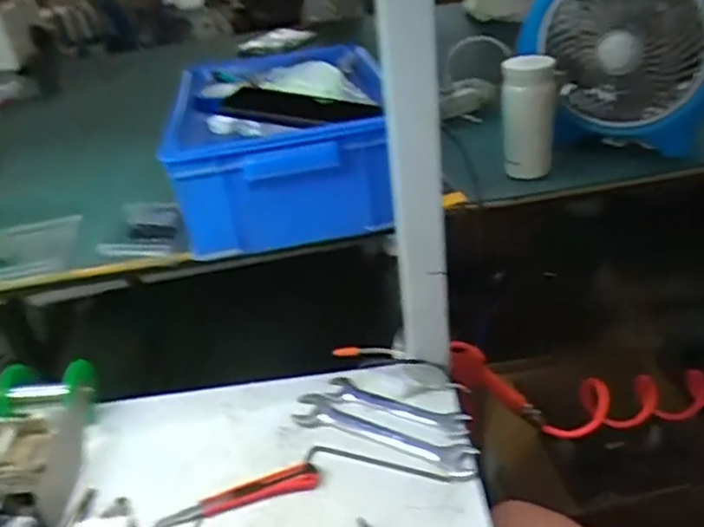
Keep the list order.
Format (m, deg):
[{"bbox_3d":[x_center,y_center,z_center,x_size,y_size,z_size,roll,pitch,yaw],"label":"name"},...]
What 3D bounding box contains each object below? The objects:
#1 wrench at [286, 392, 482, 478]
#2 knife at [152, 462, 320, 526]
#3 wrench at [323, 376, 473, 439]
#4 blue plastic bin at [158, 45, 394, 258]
[{"bbox_3d":[0.029,0.171,0.643,0.196,0.011,0.040,10,37,25],"label":"wrench"},{"bbox_3d":[-0.106,0.217,0.588,0.153,0.012,0.024,-14,34,-9],"label":"knife"},{"bbox_3d":[0.045,0.152,0.668,0.160,0.010,0.030,11,38,26],"label":"wrench"},{"bbox_3d":[-0.090,-0.158,0.773,0.237,0.137,0.319,-10,33,-4],"label":"blue plastic bin"}]

